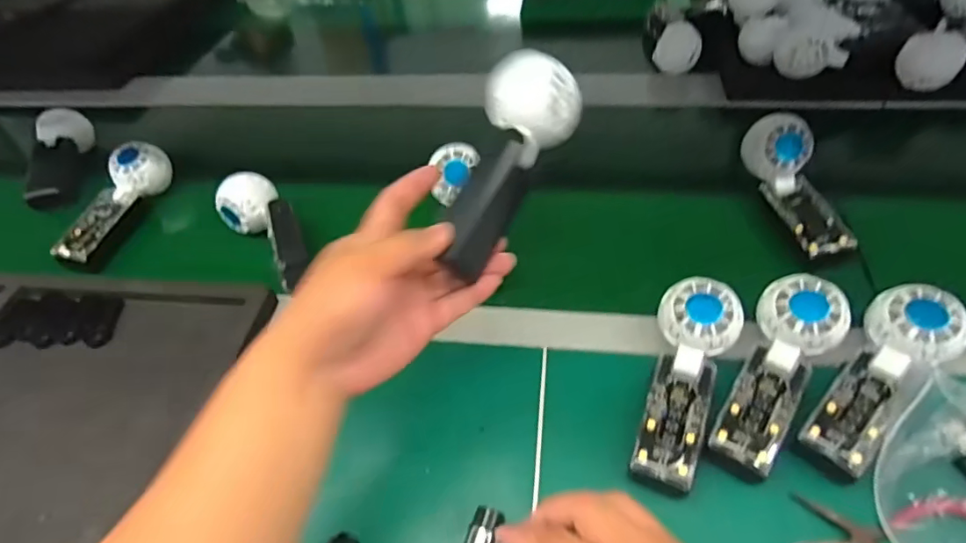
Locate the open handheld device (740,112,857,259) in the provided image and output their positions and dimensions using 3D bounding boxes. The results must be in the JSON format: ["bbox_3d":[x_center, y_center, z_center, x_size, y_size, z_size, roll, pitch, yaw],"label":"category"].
[{"bbox_3d":[0.313,-0.084,0.531,0.051,0.047,0.152,-15,72,-7],"label":"open handheld device"}]

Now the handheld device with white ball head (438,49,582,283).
[{"bbox_3d":[0.015,-0.073,0.380,0.054,0.049,0.159,22,87,23],"label":"handheld device with white ball head"}]

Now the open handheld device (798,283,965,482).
[{"bbox_3d":[0.295,0.079,0.392,0.058,0.030,0.161,35,74,30],"label":"open handheld device"}]

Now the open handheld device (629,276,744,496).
[{"bbox_3d":[0.153,0.085,0.410,0.061,0.060,0.162,17,54,17],"label":"open handheld device"}]

